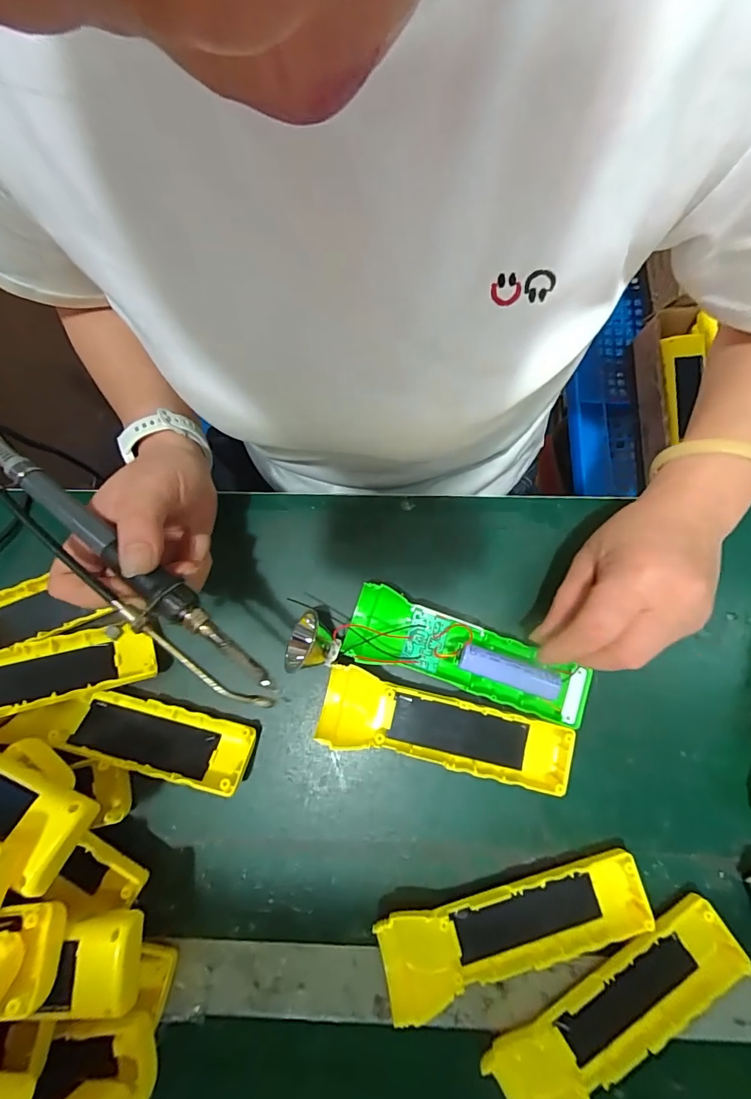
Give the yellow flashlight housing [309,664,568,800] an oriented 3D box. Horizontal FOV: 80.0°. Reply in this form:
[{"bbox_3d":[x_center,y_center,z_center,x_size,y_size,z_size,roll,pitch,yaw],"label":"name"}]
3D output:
[{"bbox_3d":[0.045,0.122,0.298,0.164,0.023,0.047,15,79,5],"label":"yellow flashlight housing"}]

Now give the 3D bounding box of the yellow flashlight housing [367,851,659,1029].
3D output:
[{"bbox_3d":[0.084,0.229,0.273,0.162,0.023,0.050,-13,78,-1],"label":"yellow flashlight housing"}]

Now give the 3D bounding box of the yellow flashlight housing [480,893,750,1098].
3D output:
[{"bbox_3d":[0.142,0.273,0.264,0.160,0.020,0.049,-33,79,-5],"label":"yellow flashlight housing"}]

